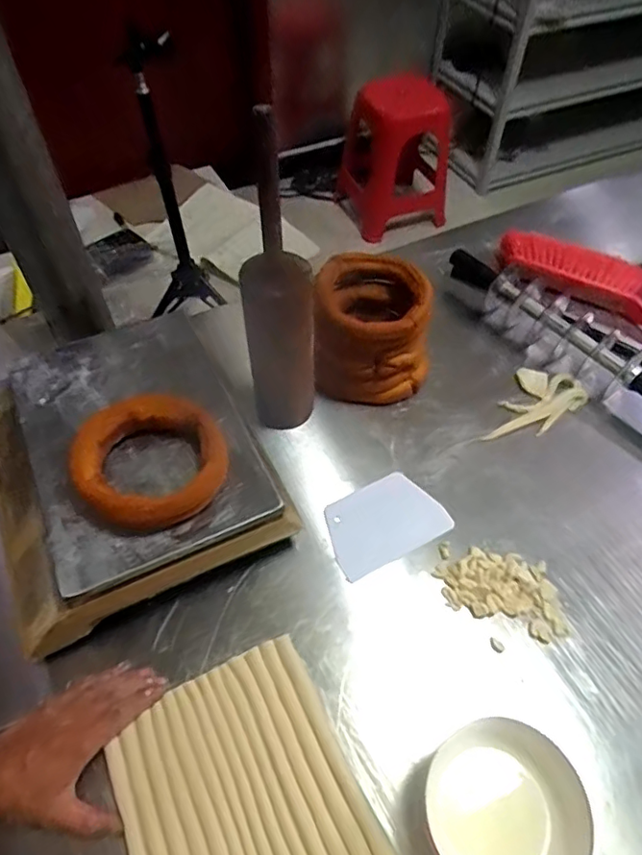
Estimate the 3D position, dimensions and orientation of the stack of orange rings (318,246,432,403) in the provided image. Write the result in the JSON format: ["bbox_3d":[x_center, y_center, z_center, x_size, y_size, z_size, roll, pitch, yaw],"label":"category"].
[{"bbox_3d":[0.071,-0.141,0.811,0.159,0.142,0.161,-7,54,-6],"label":"stack of orange rings"}]

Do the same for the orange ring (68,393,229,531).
[{"bbox_3d":[-0.178,0.035,0.586,0.143,0.049,0.140,0,54,0],"label":"orange ring"}]

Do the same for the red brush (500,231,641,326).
[{"bbox_3d":[0.468,-0.224,0.922,0.383,0.059,0.120,24,57,16],"label":"red brush"}]

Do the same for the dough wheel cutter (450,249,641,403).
[{"bbox_3d":[0.374,-0.145,0.857,0.083,0.074,0.419,-32,60,-22],"label":"dough wheel cutter"}]

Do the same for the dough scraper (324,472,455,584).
[{"bbox_3d":[0.076,0.116,0.704,0.148,0.007,0.104,-25,56,-16],"label":"dough scraper"}]

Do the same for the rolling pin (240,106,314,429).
[{"bbox_3d":[-0.048,-0.130,0.669,0.080,0.356,0.074,-8,54,-7],"label":"rolling pin"}]

